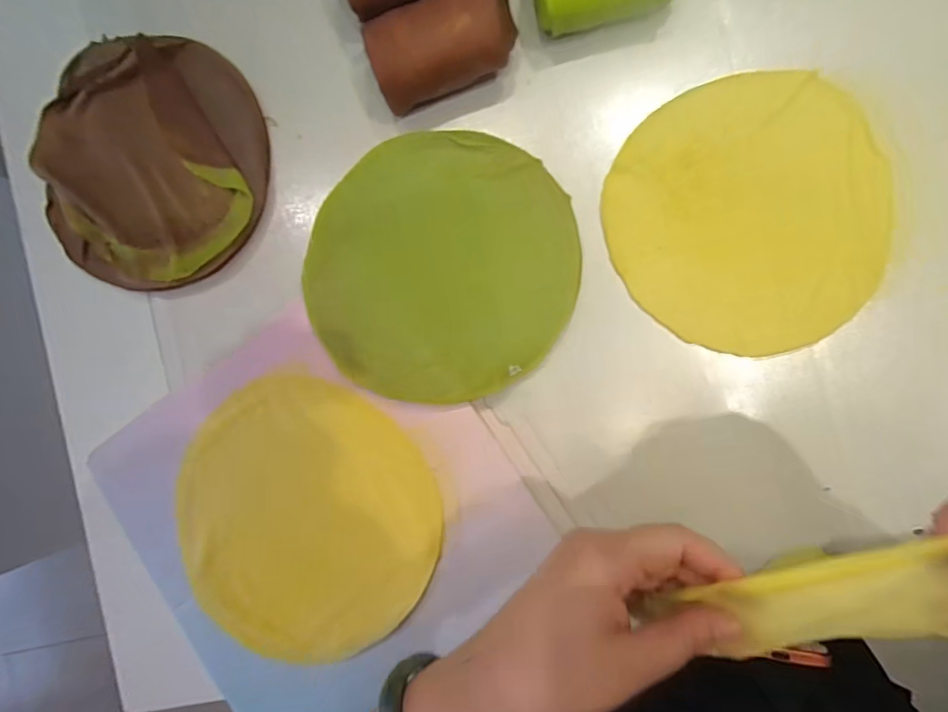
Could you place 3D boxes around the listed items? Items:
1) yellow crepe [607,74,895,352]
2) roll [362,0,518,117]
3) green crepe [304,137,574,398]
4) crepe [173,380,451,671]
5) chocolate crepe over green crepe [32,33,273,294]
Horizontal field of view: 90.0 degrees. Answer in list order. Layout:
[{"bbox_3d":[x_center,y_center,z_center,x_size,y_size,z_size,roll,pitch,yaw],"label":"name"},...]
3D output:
[{"bbox_3d":[0.201,-0.102,0.349,0.187,0.006,0.195,0,92,7],"label":"yellow crepe"},{"bbox_3d":[-0.024,-0.229,0.355,0.111,0.052,0.060,-27,87,7],"label":"roll"},{"bbox_3d":[-0.024,-0.069,0.365,0.199,0.018,0.200,0,86,-1],"label":"green crepe"},{"bbox_3d":[-0.130,0.121,0.364,0.196,0.010,0.204,0,90,6],"label":"crepe"},{"bbox_3d":[-0.277,-0.163,0.406,0.201,0.020,0.202,0,91,8],"label":"chocolate crepe over green crepe"}]

